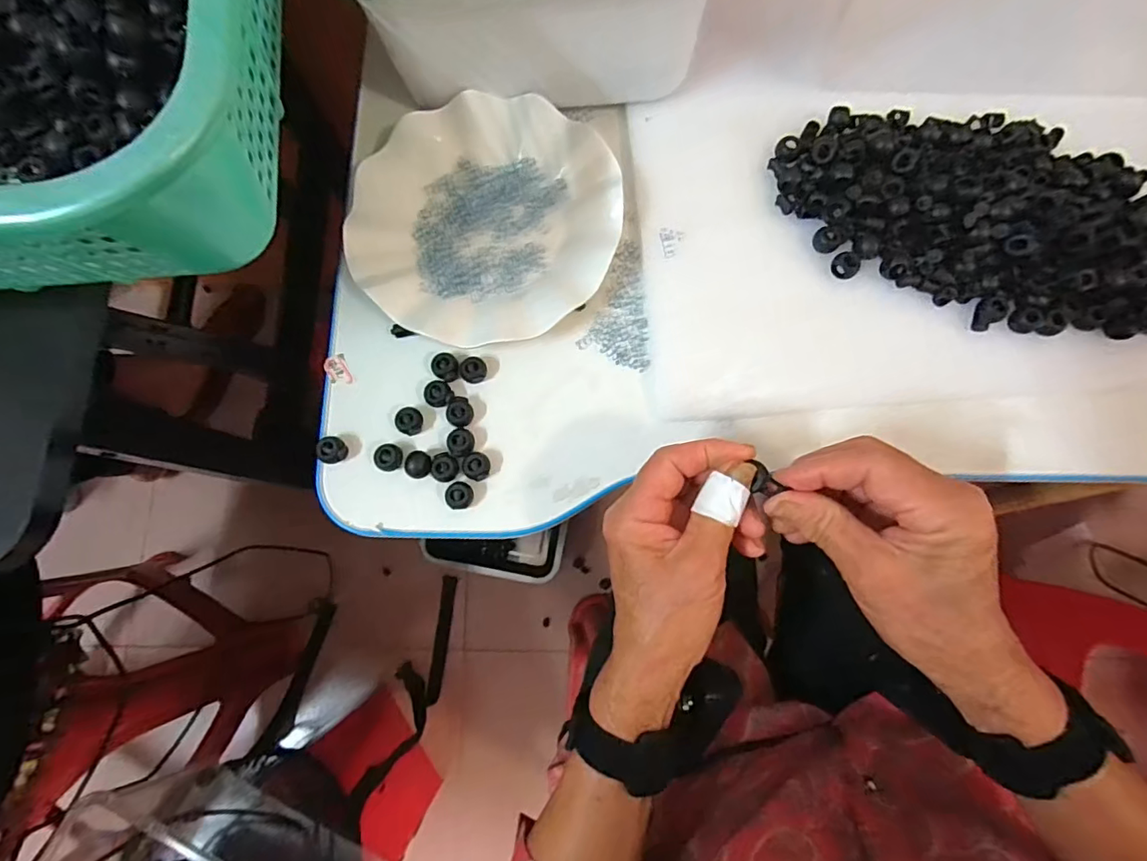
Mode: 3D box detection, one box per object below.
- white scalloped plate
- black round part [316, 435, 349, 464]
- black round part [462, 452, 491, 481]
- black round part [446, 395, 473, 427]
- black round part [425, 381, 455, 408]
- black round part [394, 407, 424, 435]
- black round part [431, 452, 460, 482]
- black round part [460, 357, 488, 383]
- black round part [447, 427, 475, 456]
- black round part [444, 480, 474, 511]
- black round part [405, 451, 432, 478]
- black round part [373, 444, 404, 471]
[{"bbox_3d":[-0.062,-0.145,0.366,0.178,0.030,0.177,0,78,0],"label":"white scalloped plate"},{"bbox_3d":[-0.158,0.013,0.344,0.015,0.014,0.017,19,78,4],"label":"black round part"},{"bbox_3d":[-0.062,0.023,0.342,0.017,0.011,0.017,0,78,0],"label":"black round part"},{"bbox_3d":[-0.076,-0.012,0.349,0.017,0.008,0.020,-26,79,-6],"label":"black round part"},{"bbox_3d":[-0.090,-0.024,0.350,0.017,0.008,0.019,-40,81,-8],"label":"black round part"},{"bbox_3d":[-0.108,-0.006,0.348,0.016,0.011,0.017,0,78,0],"label":"black round part"},{"bbox_3d":[-0.083,0.024,0.341,0.016,0.012,0.017,0,78,0],"label":"black round part"},{"bbox_3d":[-0.068,-0.041,0.355,0.017,0.007,0.018,0,78,0],"label":"black round part"},{"bbox_3d":[-0.074,0.008,0.344,0.018,0.012,0.018,0,78,0],"label":"black round part"},{"bbox_3d":[-0.073,0.042,0.339,0.015,0.013,0.018,19,78,4],"label":"black round part"},{"bbox_3d":[-0.099,0.022,0.339,0.016,0.016,0.017,0,78,0],"label":"black round part"},{"bbox_3d":[-0.120,0.018,0.342,0.015,0.013,0.017,29,79,6],"label":"black round part"}]

